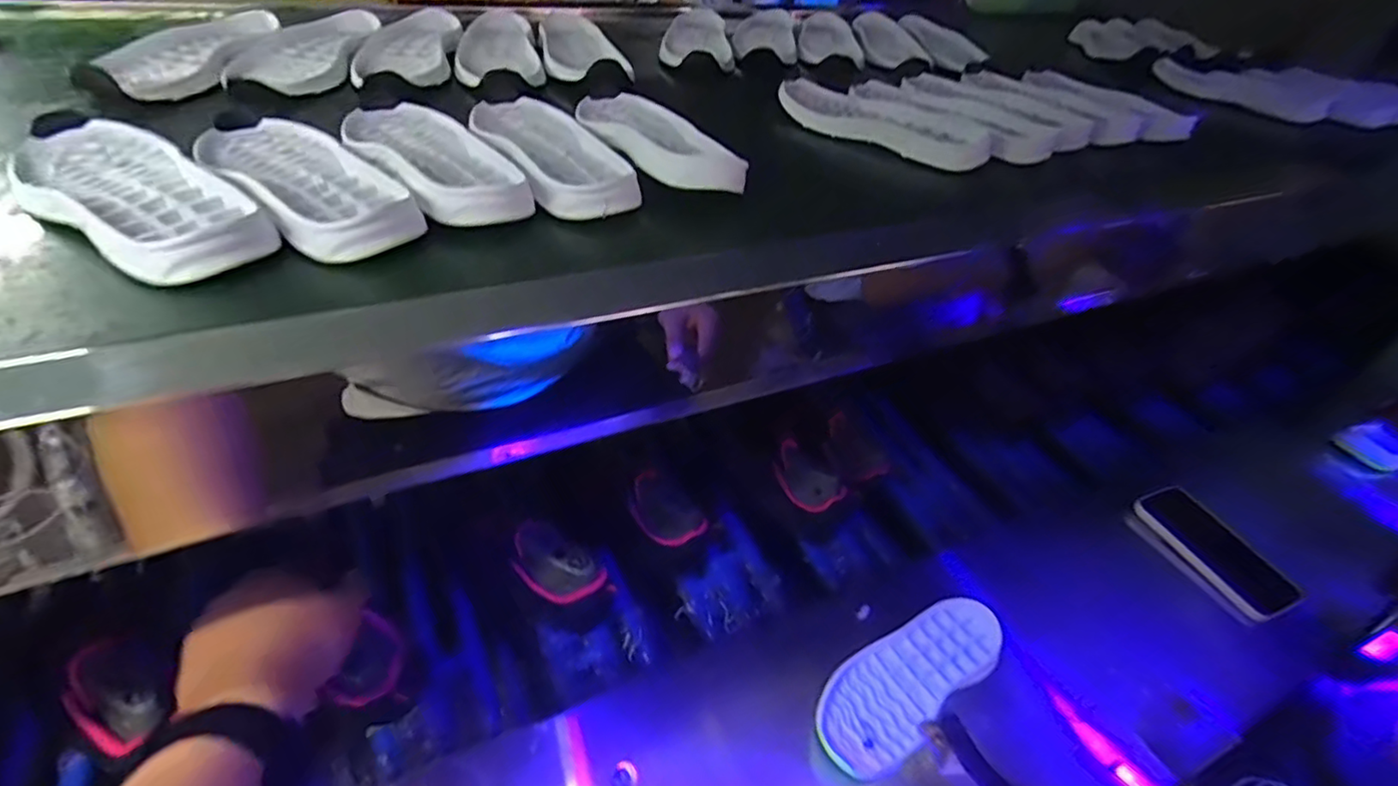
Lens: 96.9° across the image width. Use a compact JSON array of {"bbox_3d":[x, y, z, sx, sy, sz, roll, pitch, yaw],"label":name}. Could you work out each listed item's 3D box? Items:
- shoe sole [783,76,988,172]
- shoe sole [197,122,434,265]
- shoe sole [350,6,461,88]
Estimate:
[{"bbox_3d":[0.161,-0.253,0.576,0.201,0.023,0.088,35,48,29],"label":"shoe sole"},{"bbox_3d":[-0.249,-0.138,0.387,0.077,0.024,0.198,-30,52,-35],"label":"shoe sole"},{"bbox_3d":[-0.284,-0.342,0.608,0.082,0.020,0.213,-3,42,-12],"label":"shoe sole"}]

